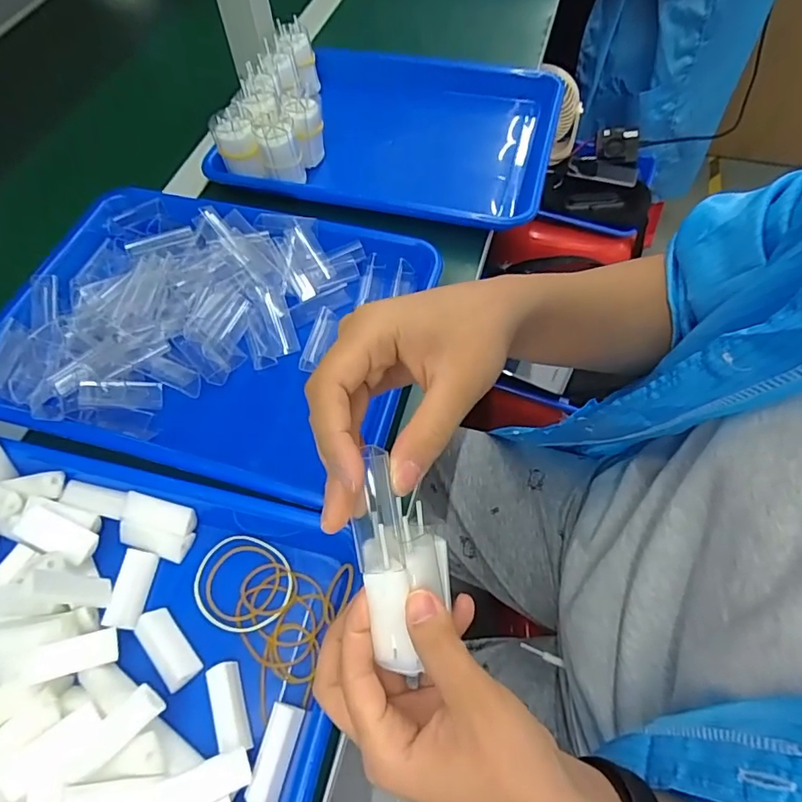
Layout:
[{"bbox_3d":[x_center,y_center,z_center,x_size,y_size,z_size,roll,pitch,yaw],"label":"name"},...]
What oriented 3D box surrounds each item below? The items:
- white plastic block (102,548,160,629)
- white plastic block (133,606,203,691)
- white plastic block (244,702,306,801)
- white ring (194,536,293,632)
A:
[{"bbox_3d":[-0.167,0.116,0.324,0.018,0.010,0.045,2,59,3],"label":"white plastic block"},{"bbox_3d":[-0.139,0.146,0.309,0.020,0.008,0.048,-39,65,-19],"label":"white plastic block"},{"bbox_3d":[-0.066,0.189,0.279,0.017,0.016,0.046,10,60,8],"label":"white plastic block"},{"bbox_3d":[-0.101,0.116,0.332,0.064,0.005,0.058,17,61,12],"label":"white ring"}]

